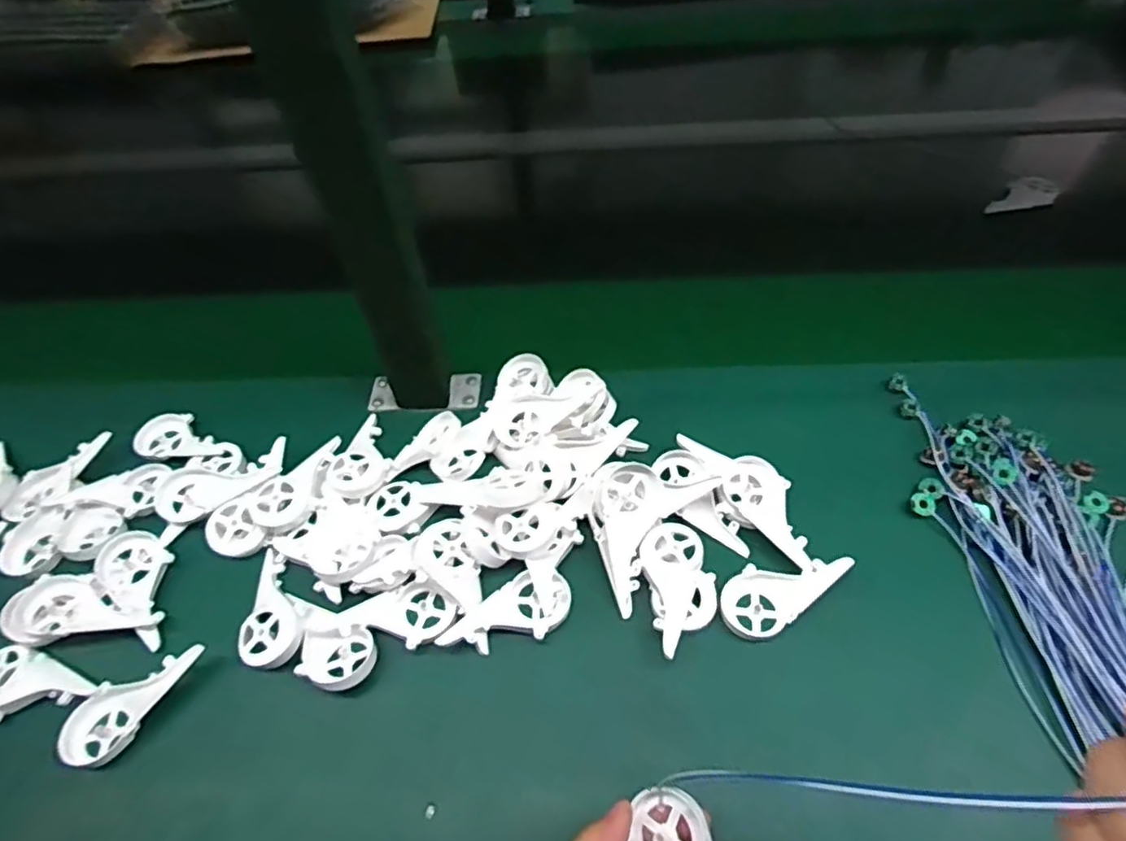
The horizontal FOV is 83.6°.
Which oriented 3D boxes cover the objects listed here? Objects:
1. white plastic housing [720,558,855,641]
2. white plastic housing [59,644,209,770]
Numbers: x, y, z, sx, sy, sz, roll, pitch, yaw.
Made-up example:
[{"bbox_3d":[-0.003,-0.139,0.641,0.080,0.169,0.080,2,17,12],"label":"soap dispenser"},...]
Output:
[{"bbox_3d":[0.150,0.114,0.438,0.089,0.016,0.046,-33,57,-19],"label":"white plastic housing"},{"bbox_3d":[-0.286,0.182,0.418,0.047,0.017,0.087,23,58,21],"label":"white plastic housing"}]

